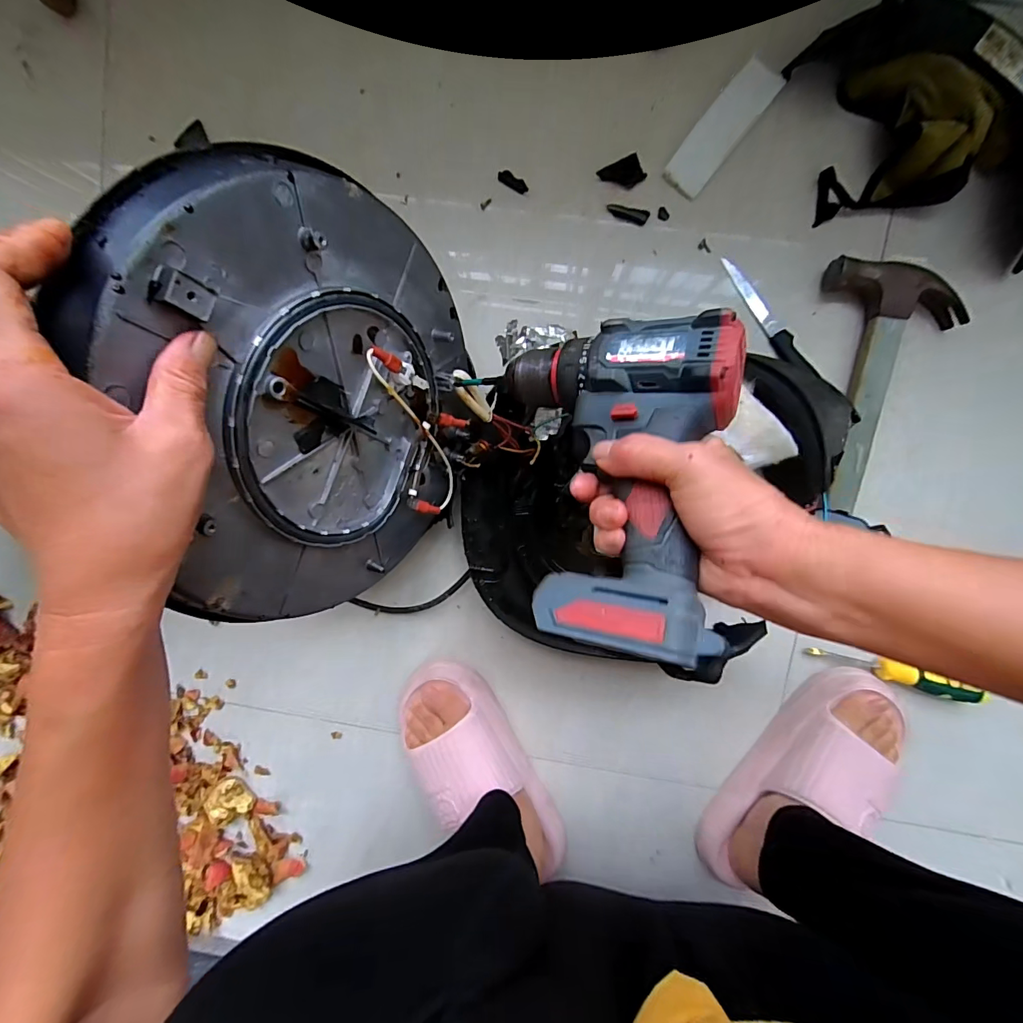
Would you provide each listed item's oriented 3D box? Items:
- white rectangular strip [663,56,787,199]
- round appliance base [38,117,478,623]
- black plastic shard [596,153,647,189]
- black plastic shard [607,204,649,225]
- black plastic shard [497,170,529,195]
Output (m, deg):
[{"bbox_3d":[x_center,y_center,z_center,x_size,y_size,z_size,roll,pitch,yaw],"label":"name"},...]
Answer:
[{"bbox_3d":[0.198,-0.362,0.431,0.041,0.011,0.120,40,99,-1],"label":"white rectangular strip"},{"bbox_3d":[-0.107,-0.062,0.288,0.035,0.224,0.255,18,124,27],"label":"round appliance base"},{"bbox_3d":[0.108,-0.326,0.439,0.044,0.015,0.022,-10,96,6],"label":"black plastic shard"},{"bbox_3d":[0.115,-0.294,0.450,0.041,0.004,0.014,14,98,3],"label":"black plastic shard"},{"bbox_3d":[0.002,-0.328,0.454,0.032,0.004,0.012,29,97,-2],"label":"black plastic shard"}]

